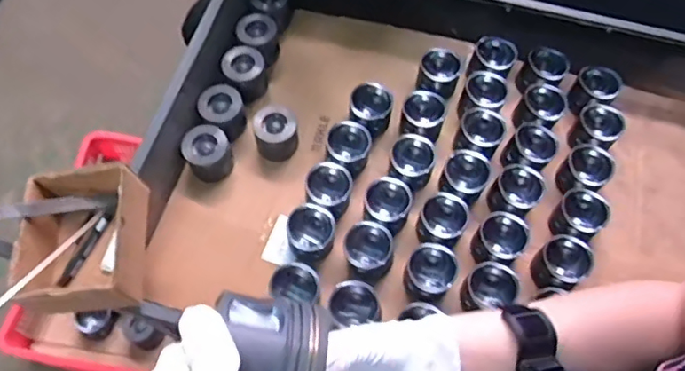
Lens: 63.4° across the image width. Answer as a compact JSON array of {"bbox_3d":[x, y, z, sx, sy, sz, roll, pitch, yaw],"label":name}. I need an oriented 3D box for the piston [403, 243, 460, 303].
[{"bbox_3d":[0.151,0.155,0.965,0.082,0.066,0.089,1,64,-1],"label":"piston"}]

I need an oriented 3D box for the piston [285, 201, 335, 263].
[{"bbox_3d":[-0.058,0.088,1.003,0.082,0.070,0.085,1,64,-1],"label":"piston"}]

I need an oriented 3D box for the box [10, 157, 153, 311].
[{"bbox_3d":[-0.382,0.081,0.828,0.169,0.098,0.191,-7,65,-5],"label":"box"}]

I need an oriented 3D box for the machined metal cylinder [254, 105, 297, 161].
[{"bbox_3d":[-0.125,-0.106,1.080,0.078,0.088,0.090,-7,65,-5],"label":"machined metal cylinder"}]

